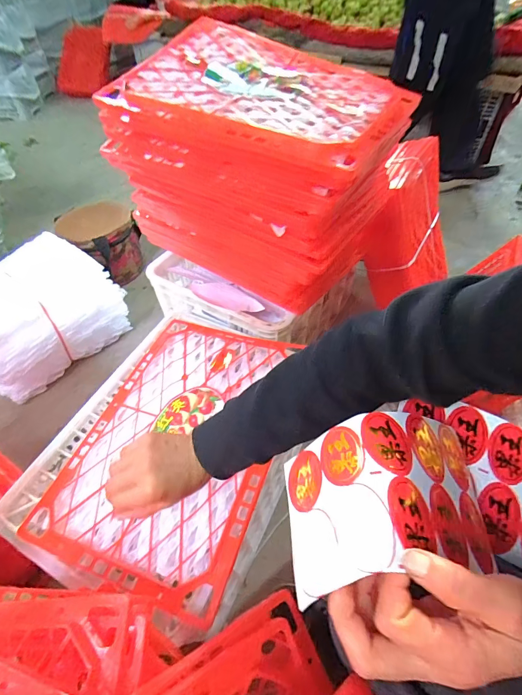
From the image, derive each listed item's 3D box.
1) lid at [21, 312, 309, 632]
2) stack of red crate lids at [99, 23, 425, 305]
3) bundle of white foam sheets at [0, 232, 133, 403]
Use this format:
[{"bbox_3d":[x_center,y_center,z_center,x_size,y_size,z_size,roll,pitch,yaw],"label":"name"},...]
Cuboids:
[{"bbox_3d":[-0.126,0.127,0.535,0.291,0.031,0.417,15,54,13],"label":"lid"},{"bbox_3d":[-0.006,-0.313,0.593,0.407,0.302,0.281,25,57,20],"label":"stack of red crate lids"},{"bbox_3d":[-0.607,-0.091,0.919,0.297,0.266,0.386,34,61,25],"label":"bundle of white foam sheets"}]

